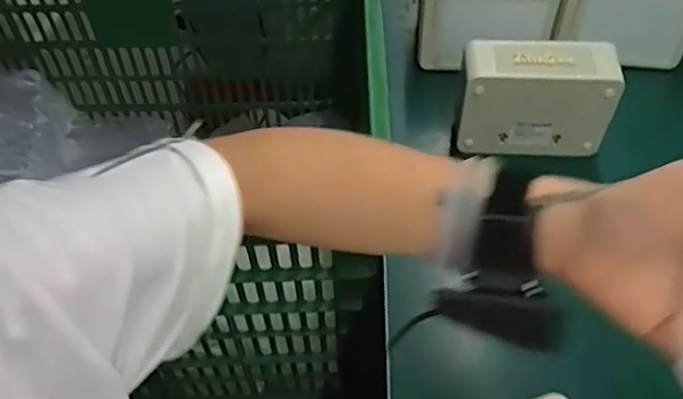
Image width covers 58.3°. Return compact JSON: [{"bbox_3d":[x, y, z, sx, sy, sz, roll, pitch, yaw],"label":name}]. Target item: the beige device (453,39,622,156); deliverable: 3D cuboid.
[{"bbox_3d":[0.186,-0.098,0.596,0.139,0.109,0.057,2,50,2],"label":"beige device"}]

